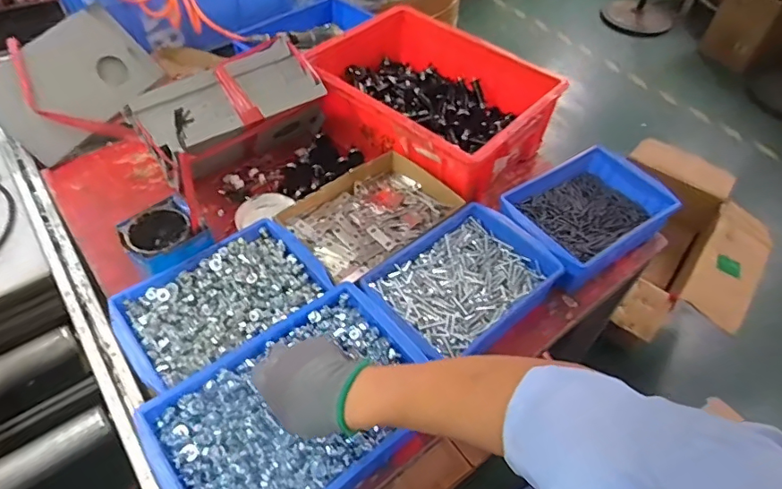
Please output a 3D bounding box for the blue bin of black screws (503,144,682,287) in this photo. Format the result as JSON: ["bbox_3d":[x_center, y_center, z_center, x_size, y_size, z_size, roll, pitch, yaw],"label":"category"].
[{"bbox_3d":[0.305,-0.054,0.821,0.262,0.066,0.193,-27,58,-23],"label":"blue bin of black screws"}]

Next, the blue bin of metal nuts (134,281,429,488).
[{"bbox_3d":[-0.108,0.195,0.583,0.296,0.062,0.204,-31,59,-26],"label":"blue bin of metal nuts"}]

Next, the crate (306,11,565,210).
[{"bbox_3d":[0.061,-0.275,0.954,0.426,0.138,0.305,35,57,22],"label":"crate"}]

